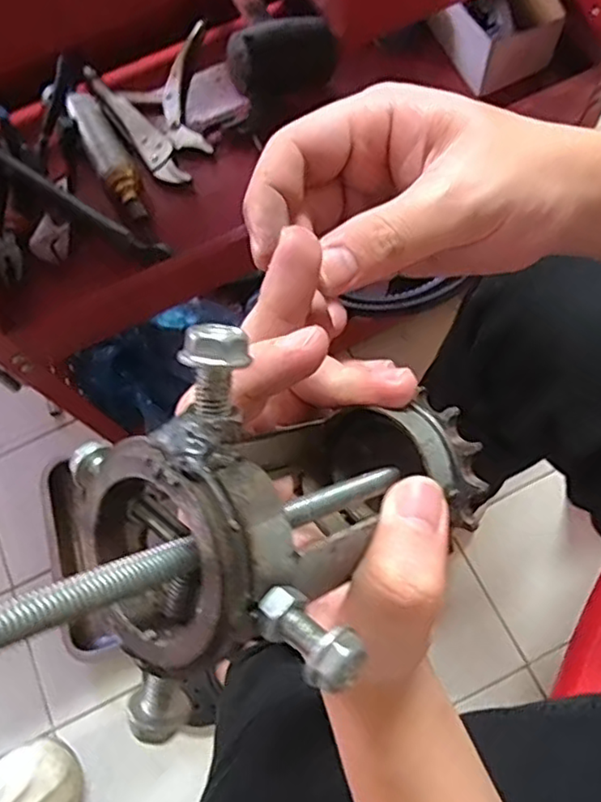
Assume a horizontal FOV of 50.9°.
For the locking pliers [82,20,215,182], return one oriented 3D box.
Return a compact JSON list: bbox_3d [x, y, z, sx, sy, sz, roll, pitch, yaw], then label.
[{"bbox_3d":[-0.144,-0.329,0.703,0.142,0.027,0.193,-25,70,-4],"label":"locking pliers"}]

